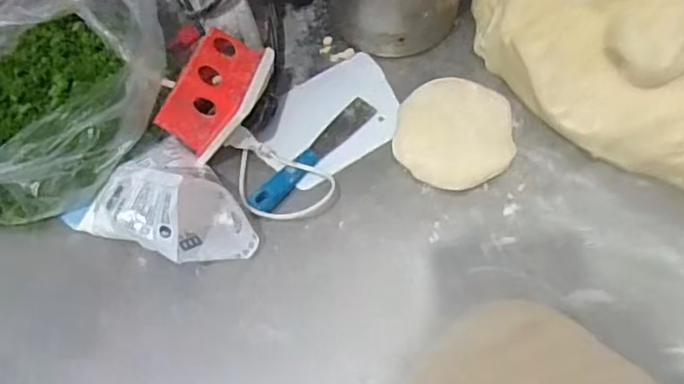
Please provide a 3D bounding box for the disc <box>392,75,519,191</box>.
[{"bbox_3d":[0.102,-0.054,0.562,0.105,0.028,0.105,-1,63,2],"label":"disc"}]

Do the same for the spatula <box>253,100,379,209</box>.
[{"bbox_3d":[-0.025,-0.035,0.562,0.025,0.011,0.147,37,70,19],"label":"spatula"}]

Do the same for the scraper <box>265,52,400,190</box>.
[{"bbox_3d":[-0.008,-0.071,0.588,0.133,0.008,0.105,-30,66,-12],"label":"scraper"}]

